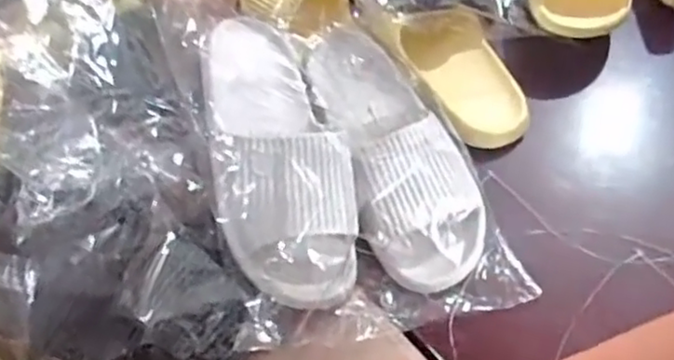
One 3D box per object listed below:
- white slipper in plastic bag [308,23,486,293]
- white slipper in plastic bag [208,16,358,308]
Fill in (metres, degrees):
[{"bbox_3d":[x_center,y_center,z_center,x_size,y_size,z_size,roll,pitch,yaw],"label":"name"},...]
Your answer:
[{"bbox_3d":[0.047,-0.037,0.614,0.117,0.080,0.281,-16,69,-17],"label":"white slipper in plastic bag"},{"bbox_3d":[-0.056,-0.035,0.576,0.110,0.070,0.264,-15,75,-5],"label":"white slipper in plastic bag"}]

